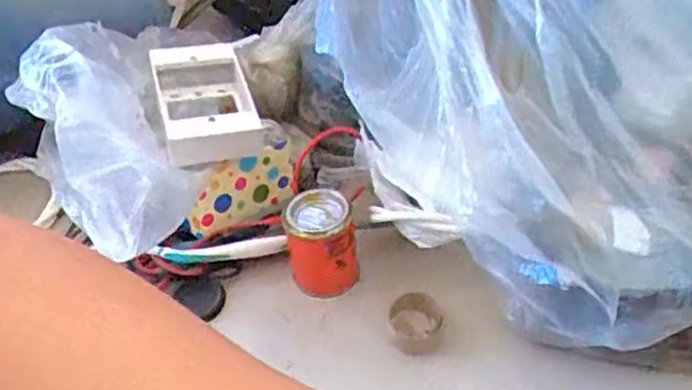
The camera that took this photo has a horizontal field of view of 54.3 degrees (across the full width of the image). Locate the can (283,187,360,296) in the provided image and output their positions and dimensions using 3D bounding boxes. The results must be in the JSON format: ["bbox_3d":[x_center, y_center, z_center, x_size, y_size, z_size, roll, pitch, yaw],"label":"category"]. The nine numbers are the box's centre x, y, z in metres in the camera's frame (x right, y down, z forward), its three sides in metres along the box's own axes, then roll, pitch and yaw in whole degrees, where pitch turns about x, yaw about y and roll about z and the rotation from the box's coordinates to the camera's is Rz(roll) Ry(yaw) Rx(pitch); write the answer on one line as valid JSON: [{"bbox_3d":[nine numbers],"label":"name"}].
[{"bbox_3d":[-0.019,0.038,0.525,0.050,0.071,0.047,-3,40,3],"label":"can"}]

